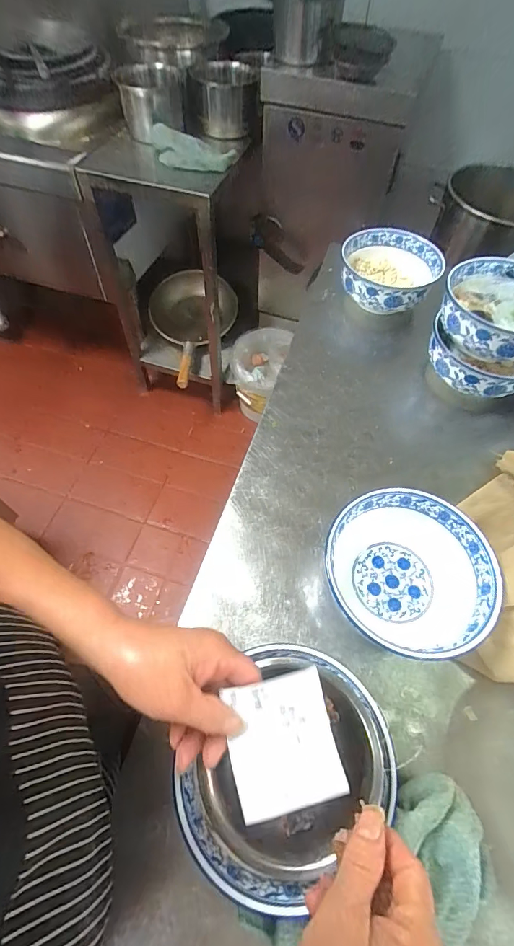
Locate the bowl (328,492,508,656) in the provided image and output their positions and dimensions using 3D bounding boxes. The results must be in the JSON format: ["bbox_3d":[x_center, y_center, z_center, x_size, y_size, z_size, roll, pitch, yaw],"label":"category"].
[{"bbox_3d":[0.157,0.113,0.442,0.162,0.087,0.168,1,56,-2],"label":"bowl"}]

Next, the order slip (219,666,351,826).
[{"bbox_3d":[0.017,0.179,0.270,0.068,0.017,0.073,-11,60,-10],"label":"order slip"}]

